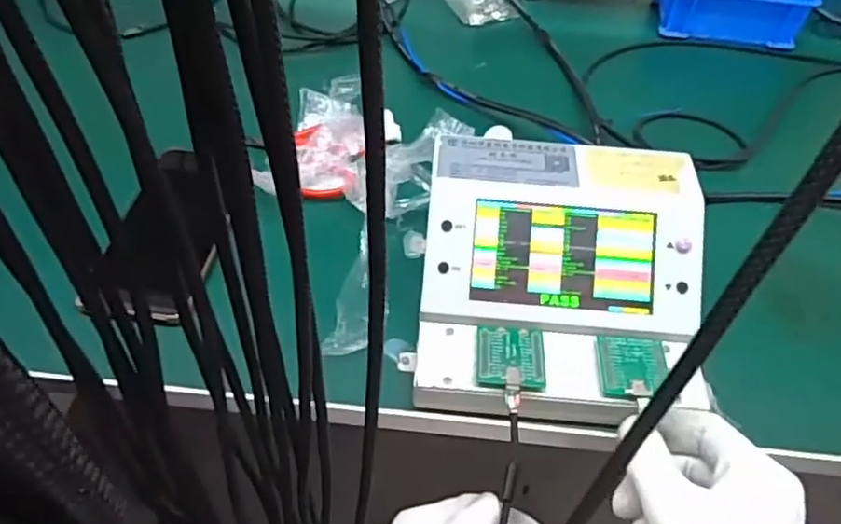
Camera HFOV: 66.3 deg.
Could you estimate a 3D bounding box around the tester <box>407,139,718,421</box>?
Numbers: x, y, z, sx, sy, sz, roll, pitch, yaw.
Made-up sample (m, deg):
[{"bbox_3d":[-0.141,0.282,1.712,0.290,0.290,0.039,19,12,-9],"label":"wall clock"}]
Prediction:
[{"bbox_3d":[0.086,0.012,0.403,0.168,0.080,0.170,4,51,2],"label":"tester"}]

